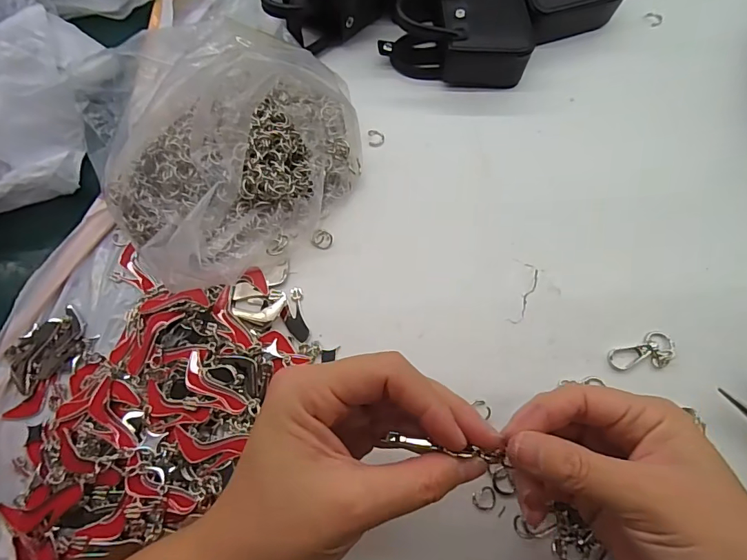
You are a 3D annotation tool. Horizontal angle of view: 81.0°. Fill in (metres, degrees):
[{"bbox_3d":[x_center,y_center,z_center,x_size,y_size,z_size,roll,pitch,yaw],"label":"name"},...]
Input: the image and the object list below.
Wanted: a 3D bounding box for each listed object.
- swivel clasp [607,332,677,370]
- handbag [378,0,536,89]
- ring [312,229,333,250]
[{"bbox_3d":[0.163,0.045,0.263,0.040,0.005,0.020,-19,72,-5],"label":"swivel clasp"},{"bbox_3d":[0.059,-0.186,0.327,0.105,0.040,0.073,-4,72,0],"label":"handbag"},{"bbox_3d":[-0.034,-0.028,0.294,0.014,0.004,0.012,25,74,9],"label":"ring"}]

